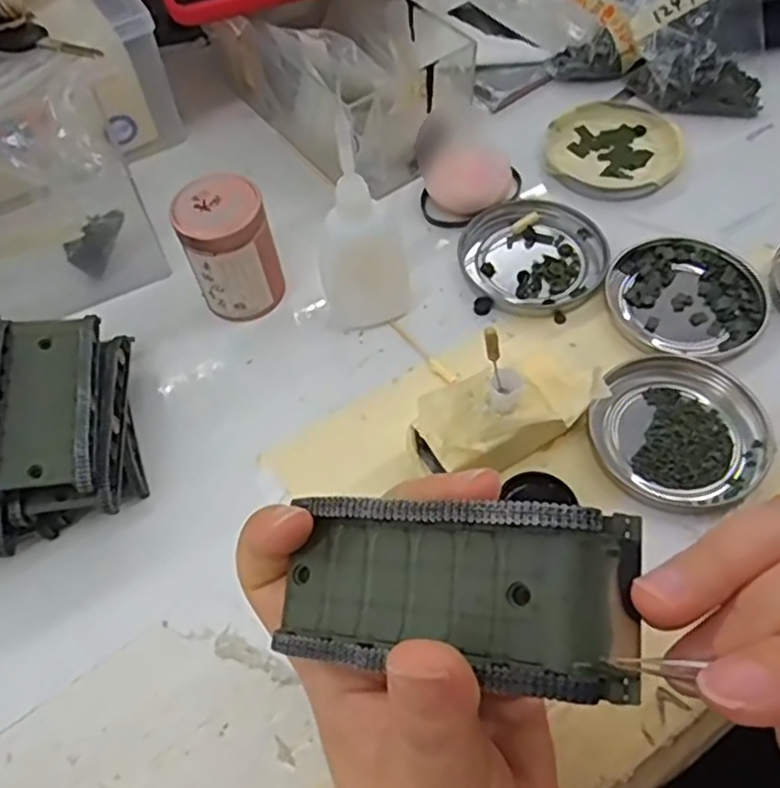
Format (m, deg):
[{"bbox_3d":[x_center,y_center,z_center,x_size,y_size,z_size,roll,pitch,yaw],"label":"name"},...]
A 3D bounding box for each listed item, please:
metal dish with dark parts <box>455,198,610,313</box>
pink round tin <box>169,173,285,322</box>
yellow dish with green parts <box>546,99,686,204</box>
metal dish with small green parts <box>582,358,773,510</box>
[{"bbox_3d":[0.080,-0.076,0.396,0.075,0.012,0.077,-1,58,2],"label":"metal dish with dark parts"},{"bbox_3d":[-0.082,-0.073,0.368,0.043,0.064,0.041,-1,58,2],"label":"pink round tin"},{"bbox_3d":[0.136,-0.149,0.434,0.078,0.009,0.082,18,60,14],"label":"yellow dish with green parts"},{"bbox_3d":[0.134,0.017,0.329,0.076,0.007,0.074,-1,58,2],"label":"metal dish with small green parts"}]

